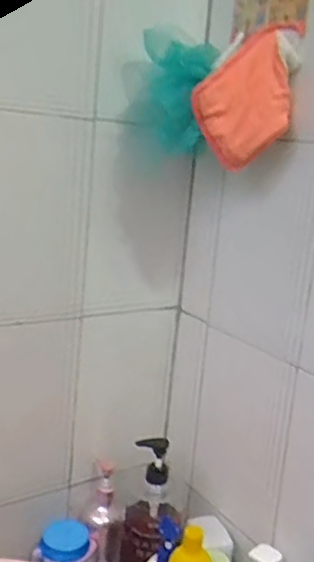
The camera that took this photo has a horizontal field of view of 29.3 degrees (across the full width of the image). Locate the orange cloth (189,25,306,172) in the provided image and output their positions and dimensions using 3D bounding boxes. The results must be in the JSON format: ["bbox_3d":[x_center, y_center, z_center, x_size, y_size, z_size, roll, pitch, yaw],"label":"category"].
[{"bbox_3d":[0.134,-0.255,0.812,0.125,0.195,0.042,43,-7,-1],"label":"orange cloth"}]

